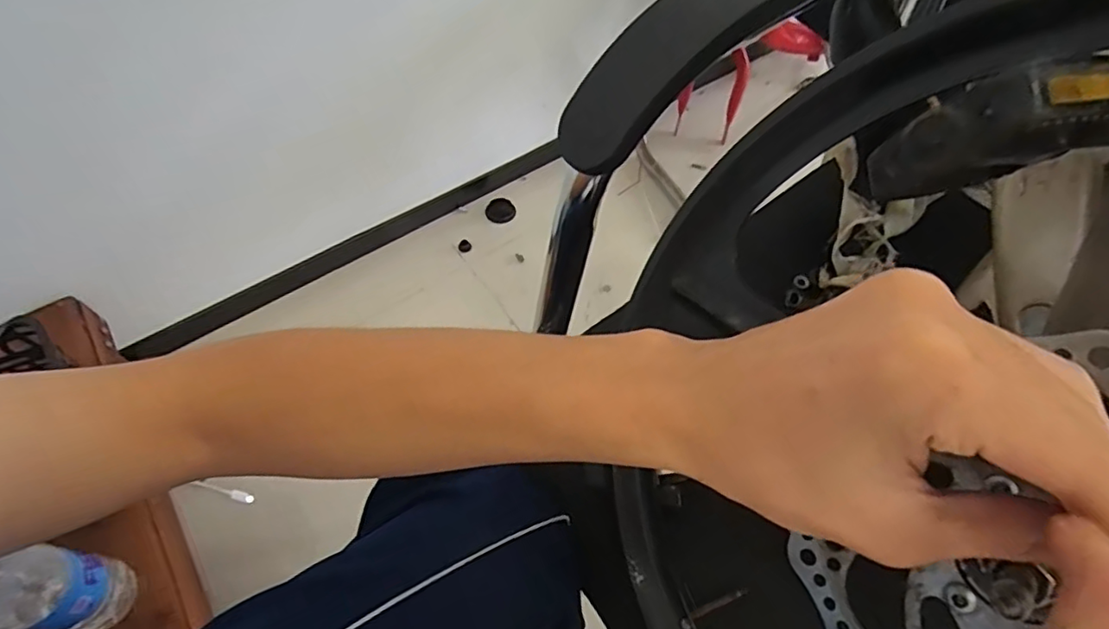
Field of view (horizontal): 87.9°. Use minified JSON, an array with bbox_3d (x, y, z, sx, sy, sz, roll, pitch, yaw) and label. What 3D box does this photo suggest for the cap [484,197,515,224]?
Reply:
[{"bbox_3d":[-0.101,-0.195,1.081,0.050,0.014,0.054,0,59,0],"label":"cap"}]

